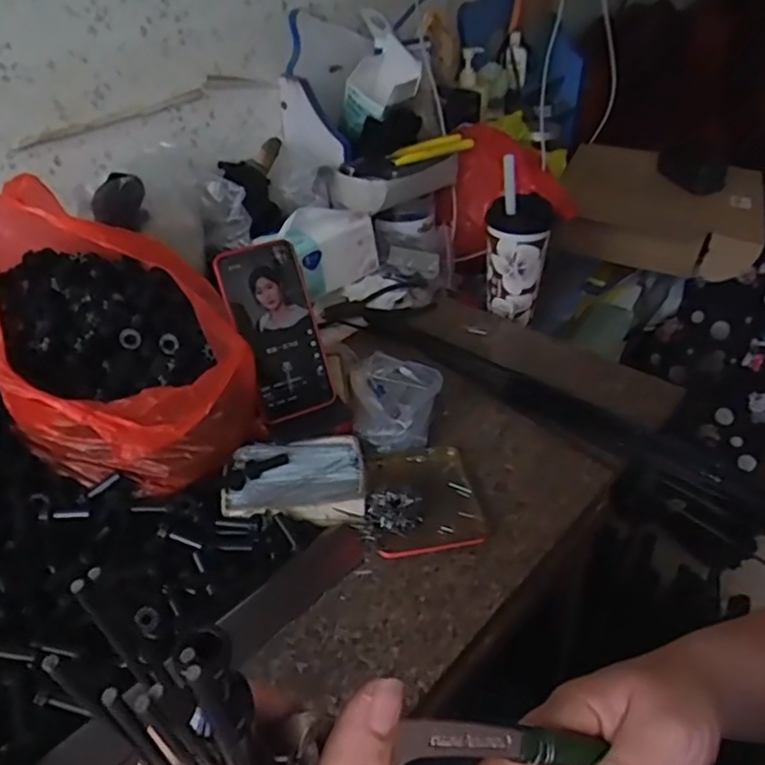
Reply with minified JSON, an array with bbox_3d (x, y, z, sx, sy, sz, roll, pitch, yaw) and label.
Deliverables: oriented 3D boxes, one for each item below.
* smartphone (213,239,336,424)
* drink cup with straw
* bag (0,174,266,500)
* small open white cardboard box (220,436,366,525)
[{"bbox_3d":[-0.097,-0.049,0.608,0.074,0.162,0.010,-21,10,-23],"label":"smartphone"},{"bbox_3d":[0.179,-0.189,0.852,0.078,0.206,0.076,8,39,13],"label":"drink cup with straw"},{"bbox_3d":[-0.249,-0.036,0.598,0.191,0.200,0.284,-24,43,-26],"label":"bag"},{"bbox_3d":[-0.081,0.088,0.594,0.123,0.025,0.084,-6,38,-6],"label":"small open white cardboard box"}]

